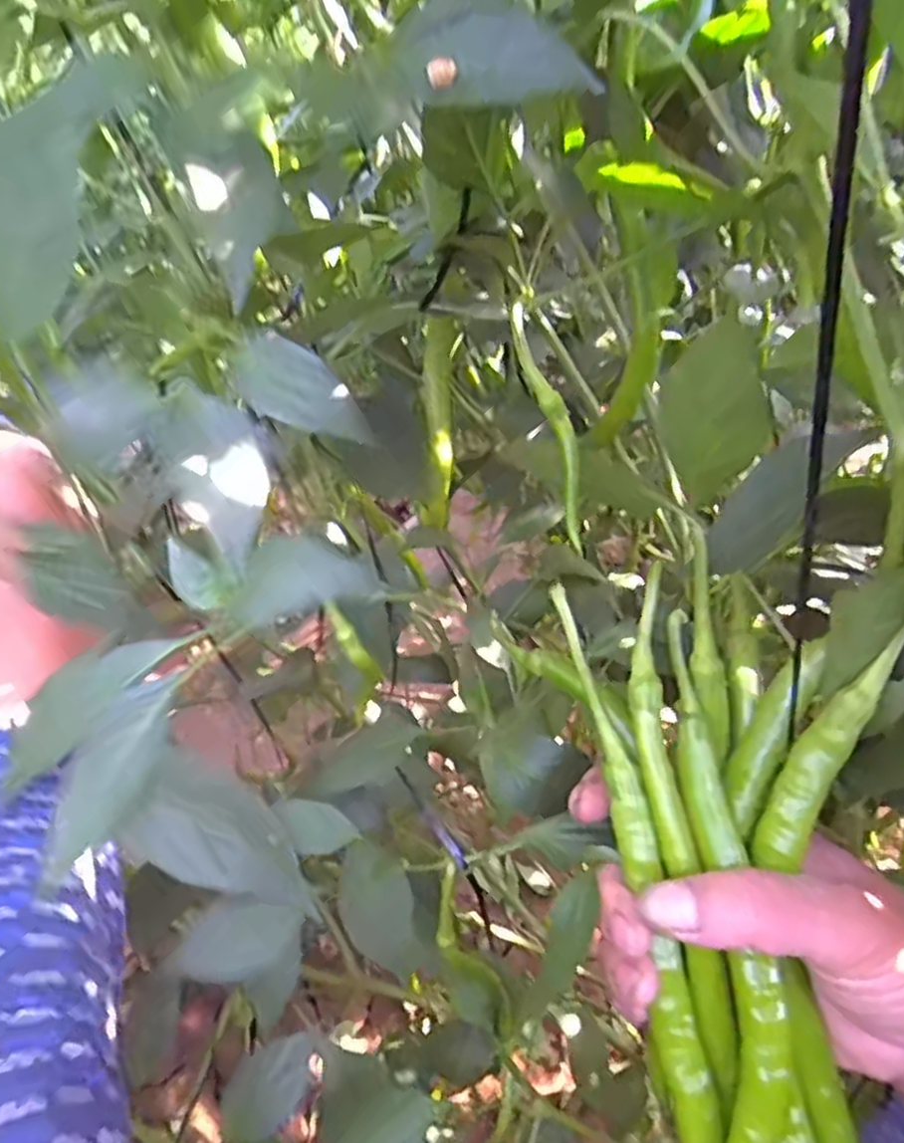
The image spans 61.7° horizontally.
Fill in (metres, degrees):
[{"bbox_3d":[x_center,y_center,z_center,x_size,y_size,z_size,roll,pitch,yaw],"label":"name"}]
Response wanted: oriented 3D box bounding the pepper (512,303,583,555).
[{"bbox_3d":[0.039,-0.055,0.287,0.015,0.092,0.010,-18,3,-11],"label":"pepper"}]

